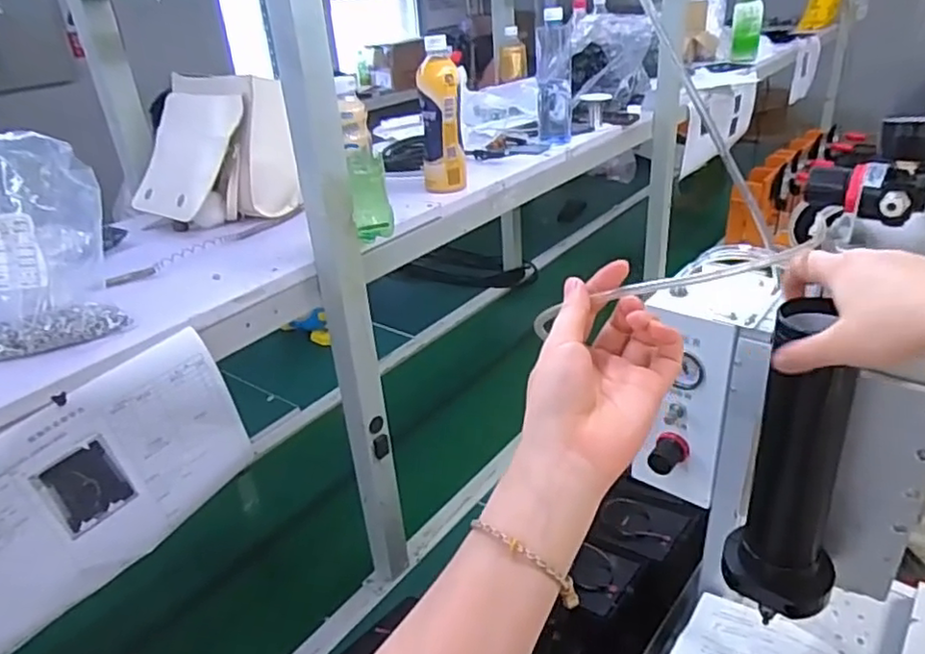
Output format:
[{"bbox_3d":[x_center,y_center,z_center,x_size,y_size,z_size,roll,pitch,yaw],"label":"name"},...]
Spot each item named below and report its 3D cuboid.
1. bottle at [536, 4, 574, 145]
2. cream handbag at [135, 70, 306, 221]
[{"bbox_3d":[0.170,-0.454,1.185,0.064,0.220,0.072,0,29,8],"label":"bottle"},{"bbox_3d":[-0.374,-0.247,0.905,0.171,0.172,0.186,-24,34,-31],"label":"cream handbag"}]

